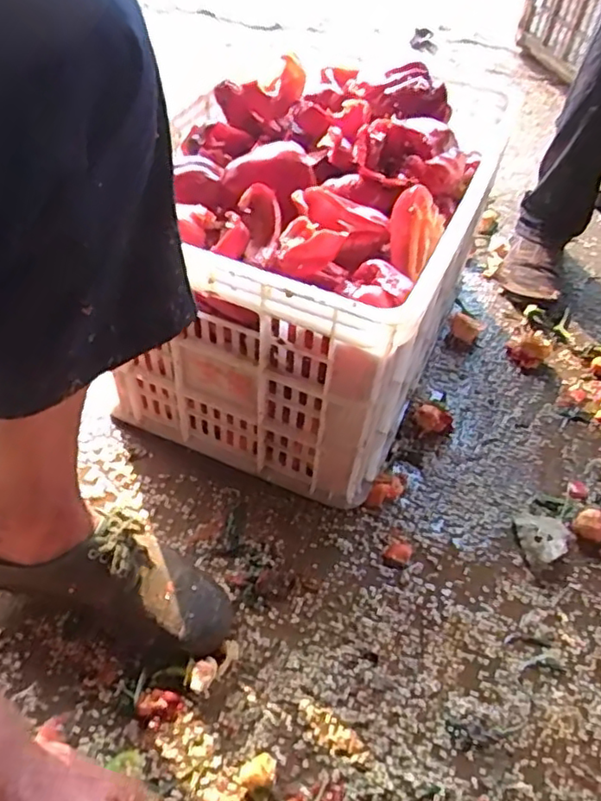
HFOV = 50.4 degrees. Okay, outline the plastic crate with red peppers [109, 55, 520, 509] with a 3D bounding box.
[{"bbox_3d":[0.020,-0.179,0.762,0.331,0.305,0.468,20,52,13],"label":"plastic crate with red peppers"}]

